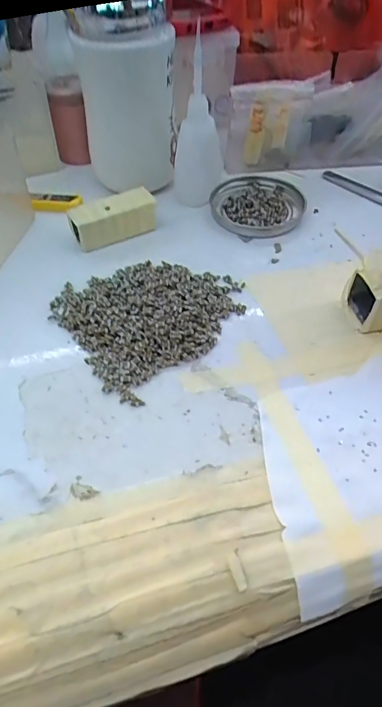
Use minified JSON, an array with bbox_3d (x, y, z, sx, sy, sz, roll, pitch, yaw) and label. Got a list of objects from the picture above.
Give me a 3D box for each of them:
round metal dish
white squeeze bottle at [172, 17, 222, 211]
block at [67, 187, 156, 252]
[{"bbox_3d":[0.057,-0.127,0.378,0.078,0.007,0.079,0,51,0],"label":"round metal dish"},{"bbox_3d":[0.006,-0.174,0.355,0.038,0.102,0.037,3,51,2],"label":"white squeeze bottle"},{"bbox_3d":[-0.061,-0.106,0.347,0.066,0.026,0.025,-21,55,-16],"label":"block"}]

